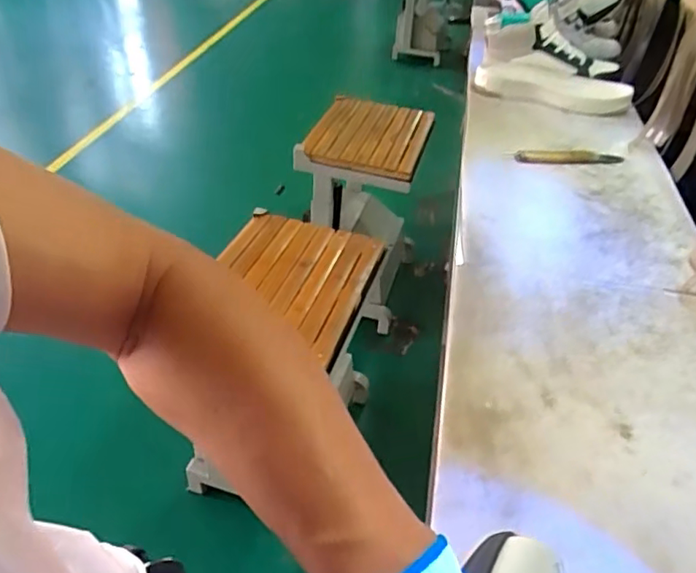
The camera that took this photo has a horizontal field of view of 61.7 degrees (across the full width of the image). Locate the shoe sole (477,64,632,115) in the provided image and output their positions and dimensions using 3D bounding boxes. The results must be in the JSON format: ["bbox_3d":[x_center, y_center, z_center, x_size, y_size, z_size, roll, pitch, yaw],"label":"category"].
[{"bbox_3d":[0.374,-0.364,1.079,0.277,0.038,0.098,13,41,12],"label":"shoe sole"}]

